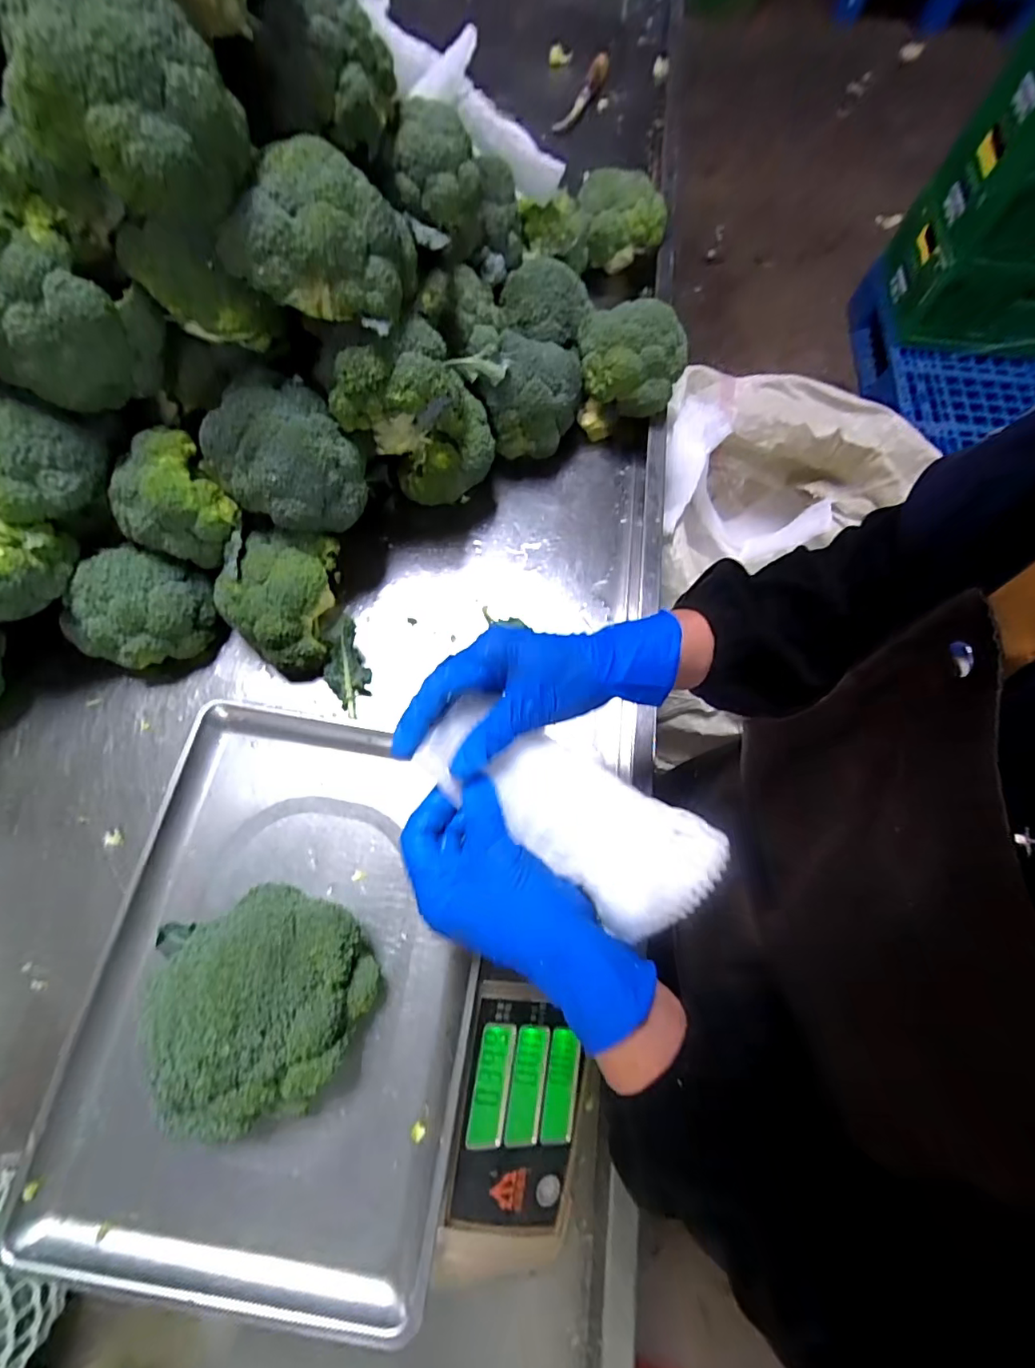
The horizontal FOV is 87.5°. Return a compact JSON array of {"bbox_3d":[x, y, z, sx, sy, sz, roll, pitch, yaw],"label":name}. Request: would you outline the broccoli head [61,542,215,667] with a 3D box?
[{"bbox_3d":[-0.352,-0.066,0.513,0.096,0.100,0.114,29,71,8],"label":"broccoli head"}]

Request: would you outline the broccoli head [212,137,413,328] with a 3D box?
[{"bbox_3d":[-0.148,-0.335,0.416,0.131,0.089,0.094,-5,70,-5],"label":"broccoli head"}]

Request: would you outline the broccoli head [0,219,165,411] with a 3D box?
[{"bbox_3d":[-0.338,-0.268,0.402,0.091,0.105,0.094,16,70,3],"label":"broccoli head"}]

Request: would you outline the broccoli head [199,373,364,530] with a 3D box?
[{"bbox_3d":[-0.201,-0.198,0.472,0.109,0.085,0.108,1,69,-3],"label":"broccoli head"}]

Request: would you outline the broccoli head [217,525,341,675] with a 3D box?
[{"bbox_3d":[-0.228,-0.080,0.524,0.097,0.097,0.123,6,69,-1],"label":"broccoli head"}]

